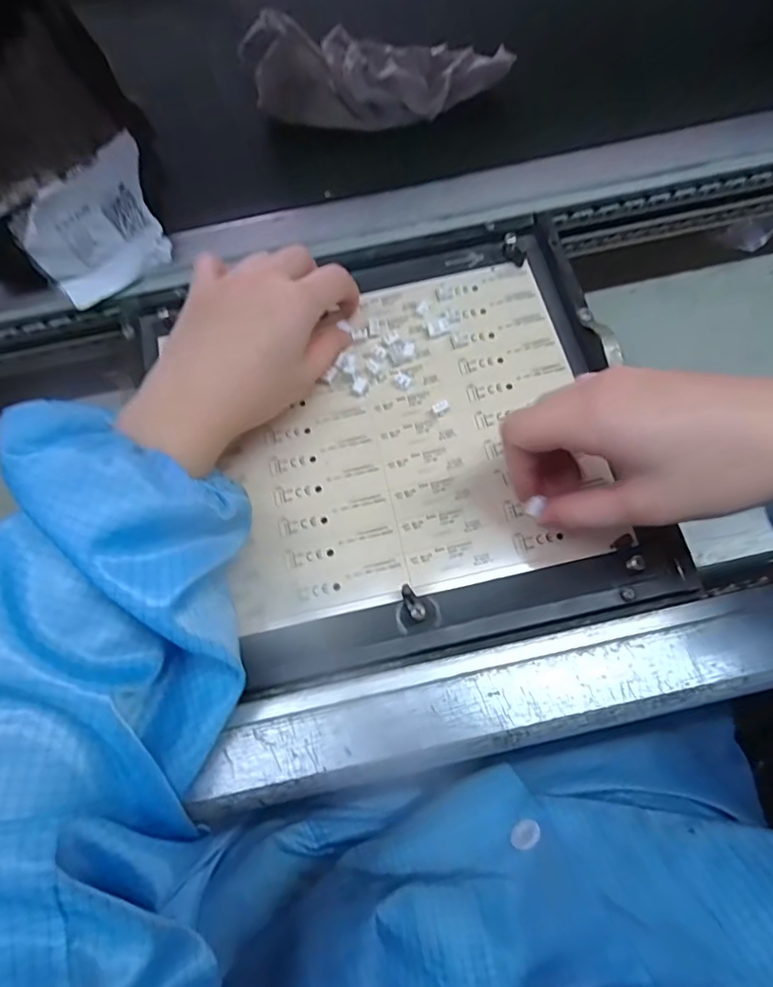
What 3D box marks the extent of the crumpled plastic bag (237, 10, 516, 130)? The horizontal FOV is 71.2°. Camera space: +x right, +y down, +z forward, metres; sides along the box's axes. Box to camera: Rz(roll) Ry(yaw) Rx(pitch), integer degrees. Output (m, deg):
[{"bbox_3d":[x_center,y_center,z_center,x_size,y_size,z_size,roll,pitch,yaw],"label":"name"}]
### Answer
[{"bbox_3d":[-0.009,-0.316,0.410,0.200,0.045,0.074,3,65,2],"label":"crumpled plastic bag"}]

